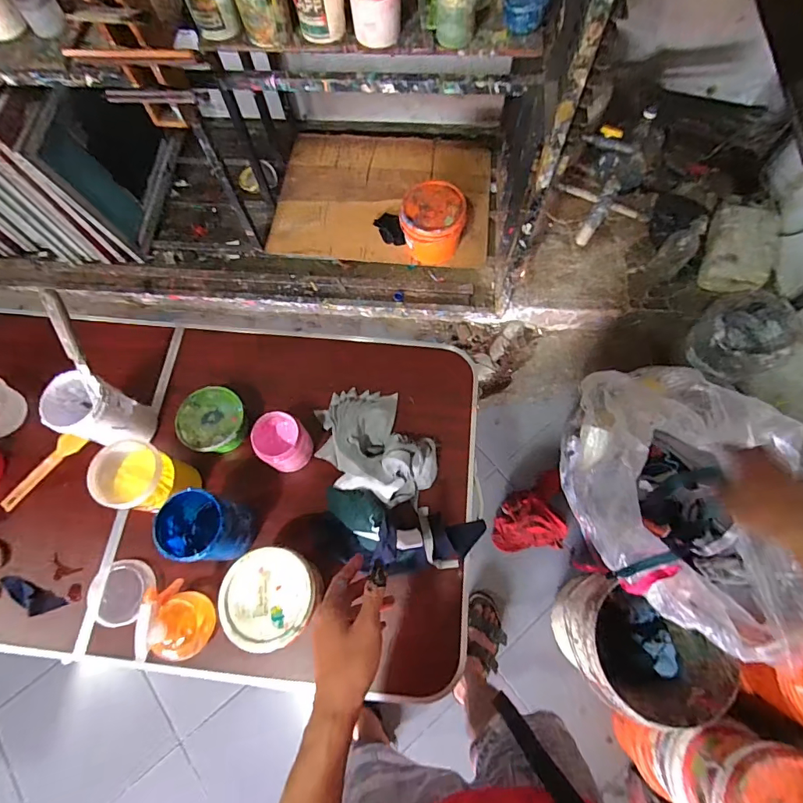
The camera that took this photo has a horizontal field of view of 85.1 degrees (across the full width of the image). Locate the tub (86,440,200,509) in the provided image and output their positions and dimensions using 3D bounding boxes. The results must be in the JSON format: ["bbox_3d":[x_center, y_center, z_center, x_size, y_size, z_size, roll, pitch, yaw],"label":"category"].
[{"bbox_3d":[-0.407,0.124,0.701,0.102,0.138,0.088,15,71,8],"label":"tub"}]

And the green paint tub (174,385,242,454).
[{"bbox_3d":[-0.330,0.035,0.781,0.111,0.070,0.106,-1,70,2],"label":"green paint tub"}]

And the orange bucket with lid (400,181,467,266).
[{"bbox_3d":[0.110,-0.624,1.535,0.210,0.203,0.201,-1,70,2],"label":"orange bucket with lid"}]

